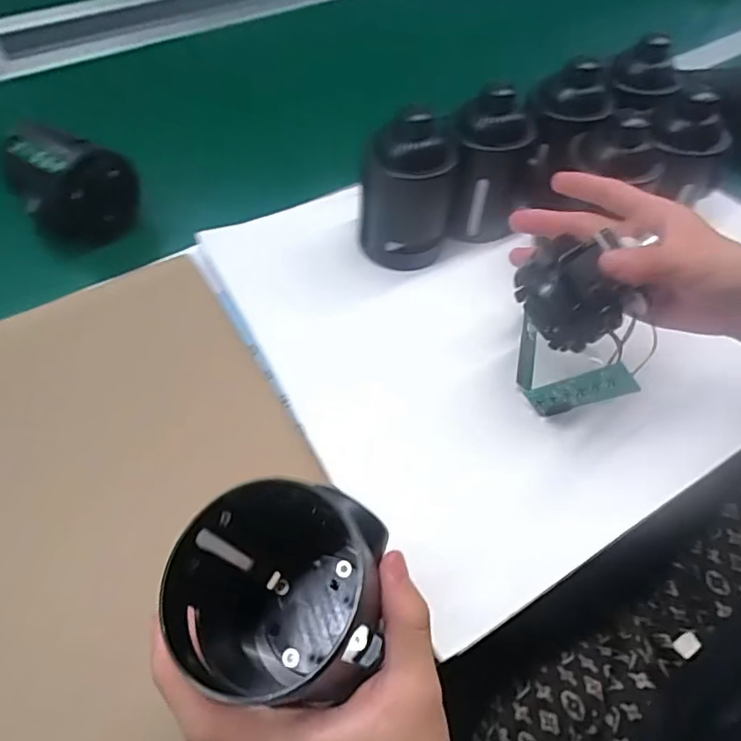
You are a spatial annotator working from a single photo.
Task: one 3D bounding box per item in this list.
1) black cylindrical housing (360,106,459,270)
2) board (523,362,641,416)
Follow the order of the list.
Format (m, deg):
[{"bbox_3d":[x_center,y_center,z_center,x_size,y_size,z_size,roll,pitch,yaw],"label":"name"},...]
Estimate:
[{"bbox_3d":[0.032,-0.147,0.438,0.070,0.120,0.067,10,56,5],"label":"black cylindrical housing"},{"bbox_3d":[0.134,0.014,0.351,0.022,0.081,0.008,44,60,-10],"label":"board"}]

